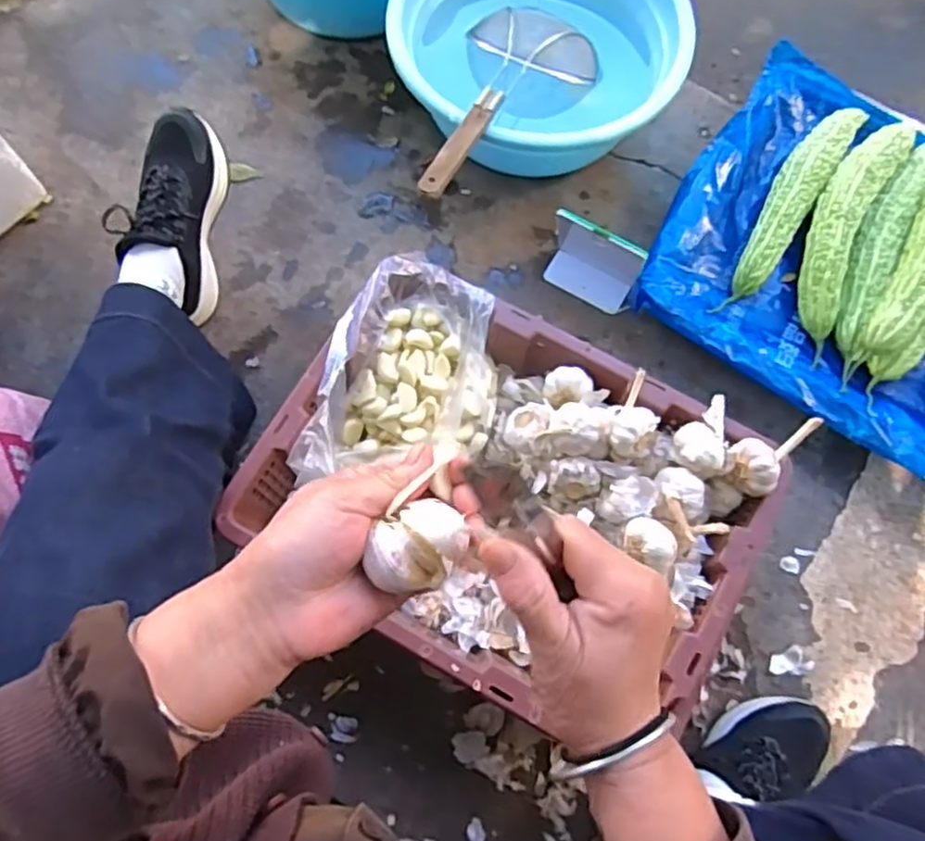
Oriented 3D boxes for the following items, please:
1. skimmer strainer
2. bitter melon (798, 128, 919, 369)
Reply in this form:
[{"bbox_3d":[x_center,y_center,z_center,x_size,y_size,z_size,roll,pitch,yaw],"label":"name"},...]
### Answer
[{"bbox_3d":[0.044,-0.384,0.825,0.165,0.047,0.376,22,59,5],"label":"skimmer strainer"},{"bbox_3d":[0.481,-0.245,0.863,0.078,0.052,0.332,27,74,7],"label":"bitter melon"}]

